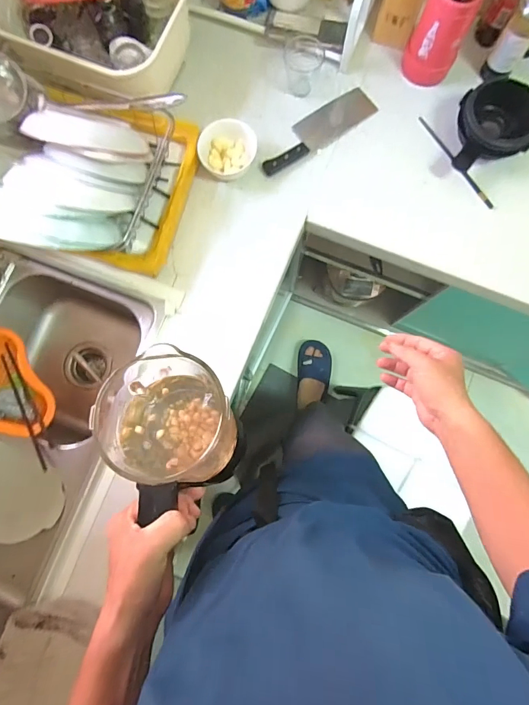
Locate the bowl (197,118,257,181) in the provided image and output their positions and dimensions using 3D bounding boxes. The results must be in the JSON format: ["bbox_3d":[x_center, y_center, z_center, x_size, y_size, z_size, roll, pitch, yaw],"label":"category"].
[{"bbox_3d":[-0.072,-0.391,0.742,0.108,0.050,0.096,-18,82,-2],"label":"bowl"}]

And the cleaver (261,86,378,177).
[{"bbox_3d":[0.101,-0.449,0.765,0.265,0.019,0.073,-34,83,-4],"label":"cleaver"}]

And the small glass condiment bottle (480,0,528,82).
[{"bbox_3d":[0.471,-0.585,0.710,0.063,0.132,0.069,34,84,5],"label":"small glass condiment bottle"}]

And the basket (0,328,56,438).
[{"bbox_3d":[-0.490,0.058,0.735,0.196,0.077,0.186,16,83,3],"label":"basket"}]

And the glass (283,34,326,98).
[{"bbox_3d":[0.079,-0.564,0.751,0.081,0.072,0.088,-1,82,1],"label":"glass"}]

